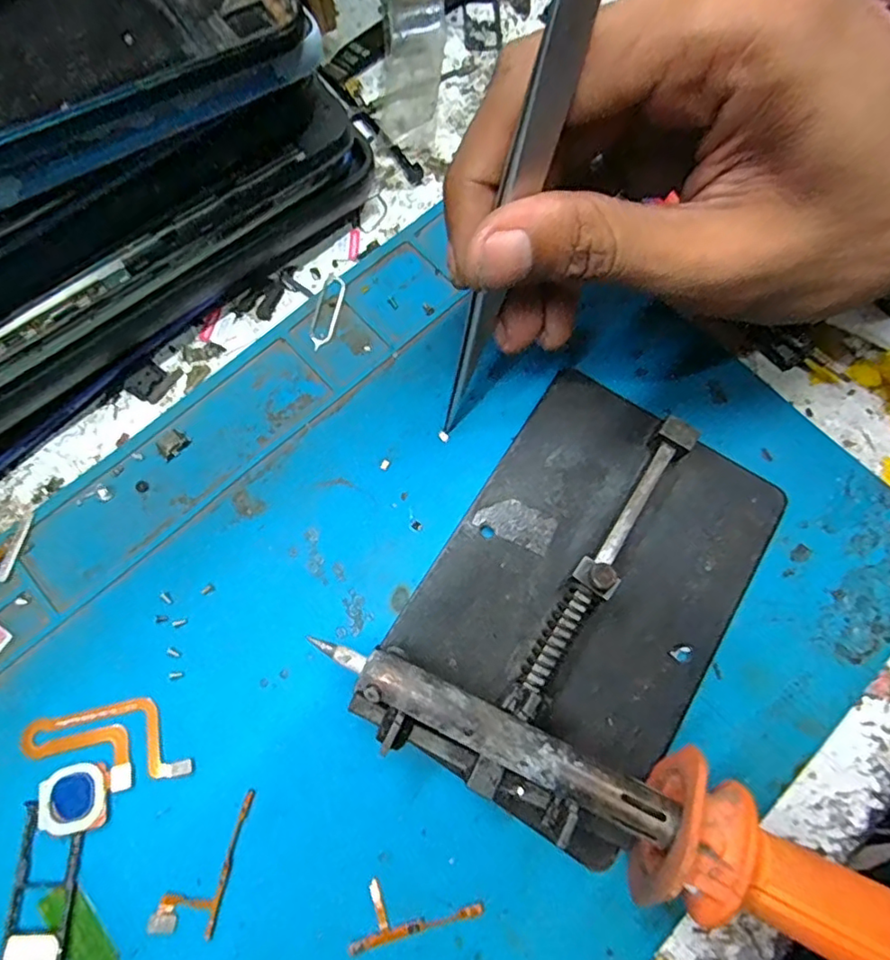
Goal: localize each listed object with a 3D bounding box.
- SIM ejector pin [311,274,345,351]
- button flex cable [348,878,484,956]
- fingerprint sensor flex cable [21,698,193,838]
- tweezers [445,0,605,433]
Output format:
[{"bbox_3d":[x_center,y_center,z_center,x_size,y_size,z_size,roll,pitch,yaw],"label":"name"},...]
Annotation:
[{"bbox_3d":[-0.039,-0.057,0.188,0.009,0.004,0.030,7,74,1],"label":"SIM ejector pin"},{"bbox_3d":[-0.008,0.105,0.141,0.033,0.004,0.014,-13,75,-5],"label":"button flex cable"},{"bbox_3d":[-0.090,0.072,0.149,0.036,0.004,0.030,-27,76,-9],"label":"fingerprint sensor flex cable"},{"bbox_3d":[0.014,-0.058,0.127,0.007,0.127,0.019,31,58,7],"label":"tweezers"}]

